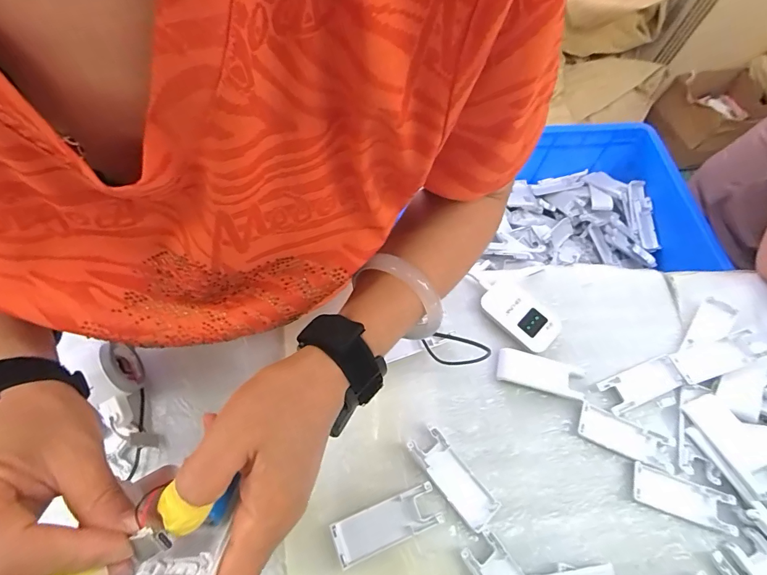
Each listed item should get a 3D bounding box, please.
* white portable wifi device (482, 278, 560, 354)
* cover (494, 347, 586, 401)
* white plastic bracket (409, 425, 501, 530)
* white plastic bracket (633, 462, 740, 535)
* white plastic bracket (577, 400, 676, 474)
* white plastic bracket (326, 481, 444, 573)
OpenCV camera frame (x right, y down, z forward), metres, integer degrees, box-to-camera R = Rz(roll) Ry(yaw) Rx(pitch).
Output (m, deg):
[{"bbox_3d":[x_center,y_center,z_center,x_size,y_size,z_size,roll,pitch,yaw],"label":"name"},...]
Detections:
[{"bbox_3d":[0.175,0.036,0.510,0.059,0.016,0.096,-33,72,-19],"label":"white portable wifi device"},{"bbox_3d":[0.189,0.103,0.483,0.103,0.017,0.036,15,64,2],"label":"cover"},{"bbox_3d":[0.072,0.198,0.421,0.038,0.018,0.103,-36,73,-20],"label":"white plastic bracket"},{"bbox_3d":[0.323,0.228,0.433,0.106,0.007,0.043,20,64,4],"label":"white plastic bracket"},{"bbox_3d":[0.275,0.170,0.455,0.107,0.009,0.040,24,65,6],"label":"white plastic bracket"},{"bbox_3d":[0.003,0.232,0.394,0.105,0.011,0.039,-18,68,-14],"label":"white plastic bracket"}]

